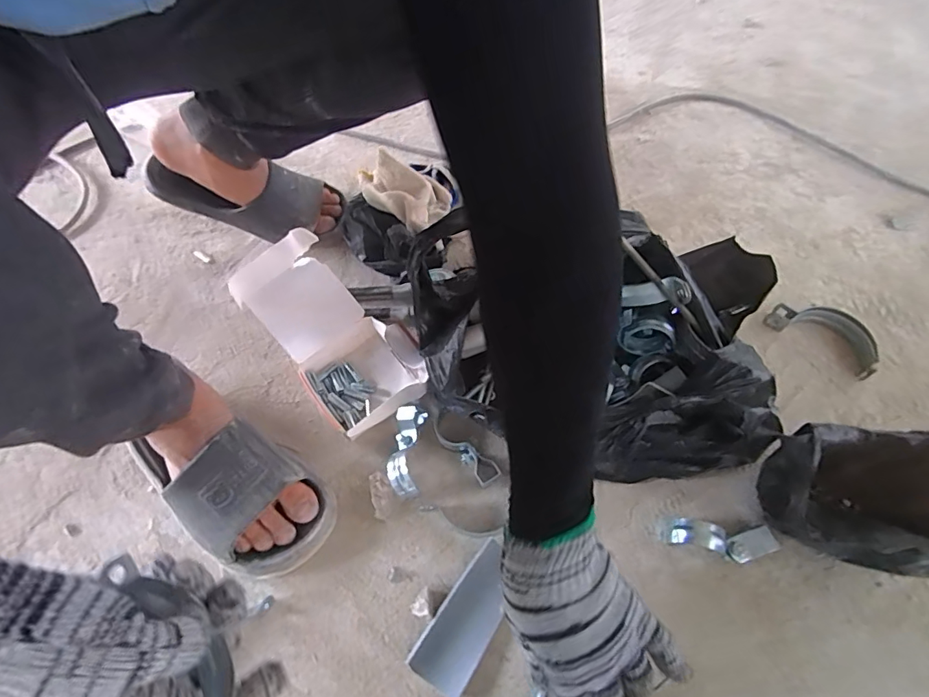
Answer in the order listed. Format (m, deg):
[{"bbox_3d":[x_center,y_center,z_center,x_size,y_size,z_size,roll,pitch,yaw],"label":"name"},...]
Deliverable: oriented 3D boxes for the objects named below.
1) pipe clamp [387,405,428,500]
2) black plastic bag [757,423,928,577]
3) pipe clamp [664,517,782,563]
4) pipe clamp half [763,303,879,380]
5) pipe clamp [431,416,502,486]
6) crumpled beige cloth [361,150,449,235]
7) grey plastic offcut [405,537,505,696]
[{"bbox_3d":[-0.063,0.109,0.522,0.032,0.039,0.099,3,60,2],"label":"pipe clamp"},{"bbox_3d":[0.359,0.128,0.425,0.145,0.187,0.104,9,60,9],"label":"black plastic bag"},{"bbox_3d":[0.250,0.187,0.471,0.094,0.033,0.033,5,60,3],"label":"pipe clamp"},{"bbox_3d":[0.440,-0.021,0.587,0.122,0.023,0.061,39,67,20],"label":"pipe clamp half"},{"bbox_3d":[-0.004,0.107,0.528,0.023,0.023,0.100,-38,67,-19],"label":"pipe clamp"},{"bbox_3d":[-0.080,-0.207,0.653,0.133,0.059,0.083,30,65,19],"label":"crumpled beige cloth"},{"bbox_3d":[0.004,0.251,0.456,0.052,0.013,0.129,30,65,16],"label":"grey plastic offcut"}]

